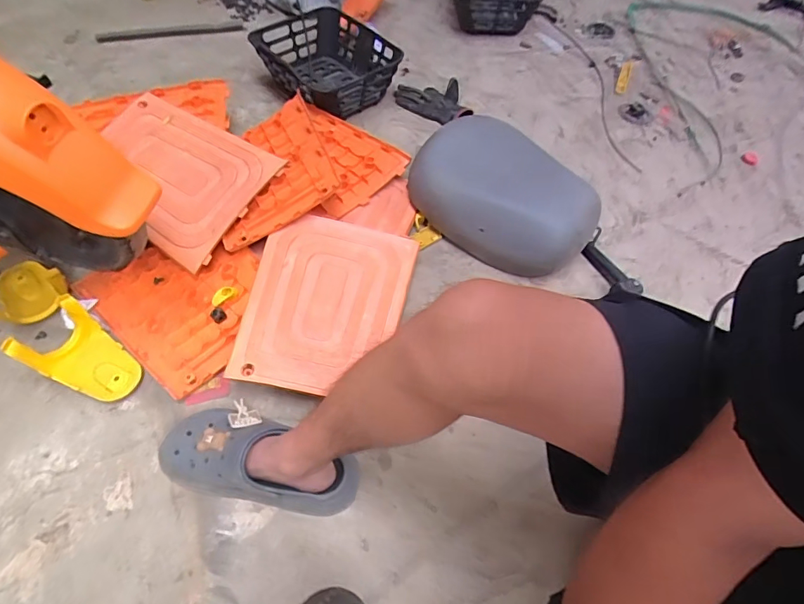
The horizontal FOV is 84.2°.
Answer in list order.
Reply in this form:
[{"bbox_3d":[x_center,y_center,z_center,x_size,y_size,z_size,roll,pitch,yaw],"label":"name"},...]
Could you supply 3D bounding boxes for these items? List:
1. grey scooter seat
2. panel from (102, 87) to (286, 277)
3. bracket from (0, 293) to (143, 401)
[{"bbox_3d":[0.190,-0.203,0.861,0.245,0.133,0.346,-36,66,-23],"label":"grey scooter seat"},{"bbox_3d":[-0.417,-0.235,0.804,0.314,0.022,0.246,31,75,5],"label":"panel"},{"bbox_3d":[-0.479,0.082,0.669,0.148,0.074,0.107,29,60,15],"label":"bracket"}]

